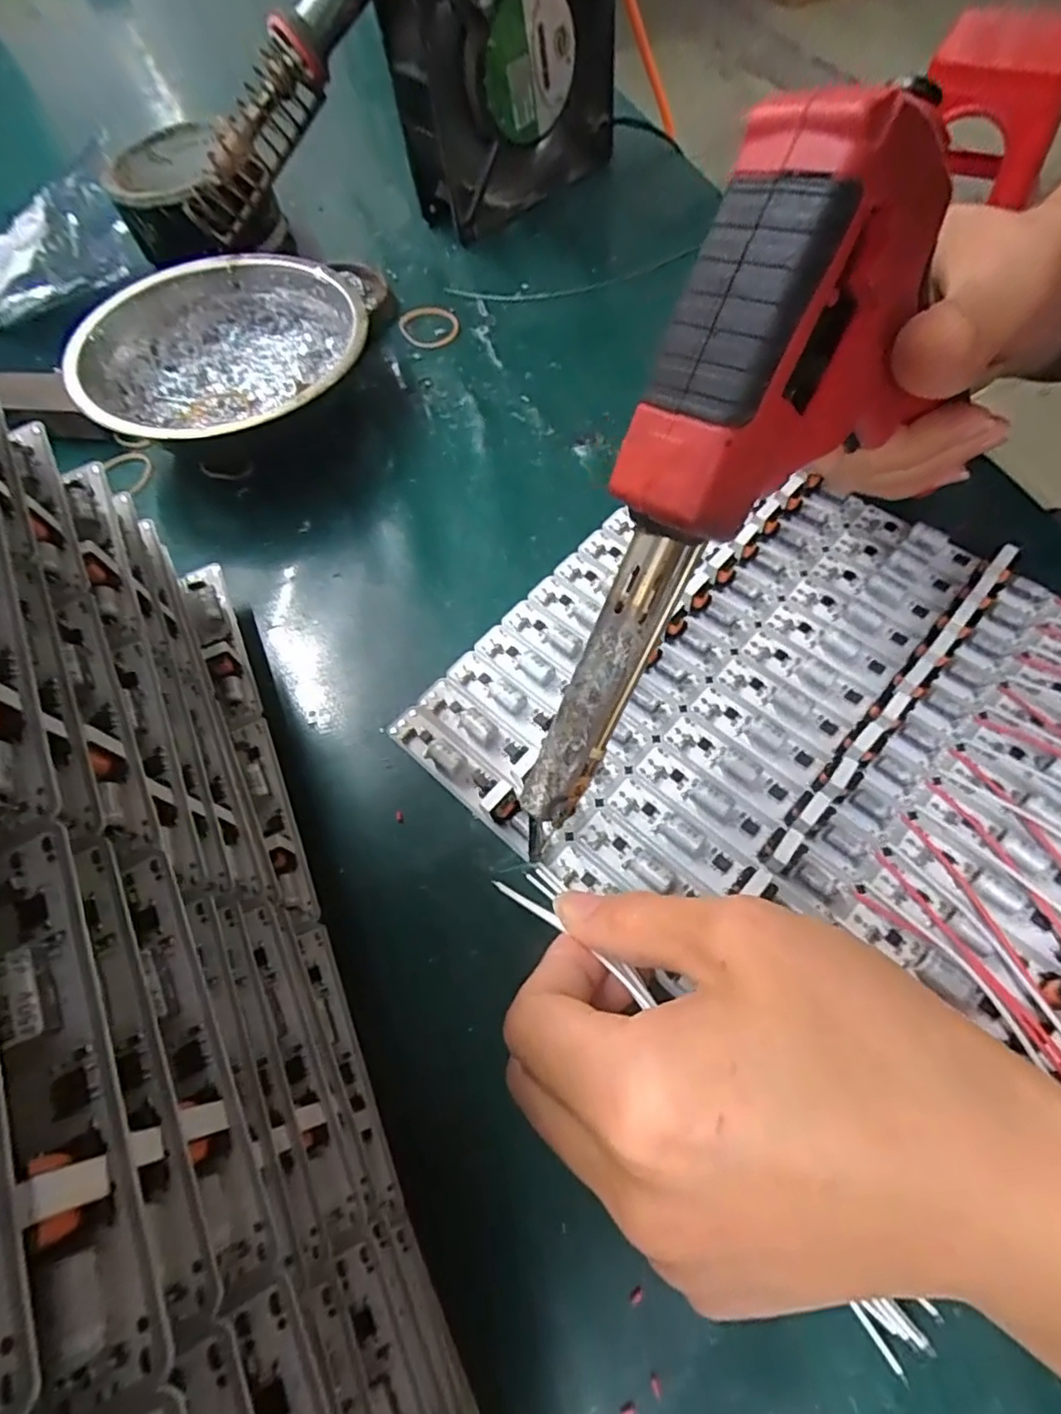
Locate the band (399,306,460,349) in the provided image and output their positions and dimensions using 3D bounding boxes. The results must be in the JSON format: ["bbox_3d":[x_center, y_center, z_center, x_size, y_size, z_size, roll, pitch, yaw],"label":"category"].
[{"bbox_3d":[-0.053,-0.200,0.333,0.029,0.004,0.038,-24,64,-8],"label":"band"}]

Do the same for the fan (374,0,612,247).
[{"bbox_3d":[-0.014,-0.331,0.331,0.117,0.123,0.042,-31,65,-11],"label":"fan"}]

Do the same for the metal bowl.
[{"bbox_3d":[-0.139,-0.158,0.298,0.123,0.037,0.126,-2,63,3],"label":"metal bowl"}]

